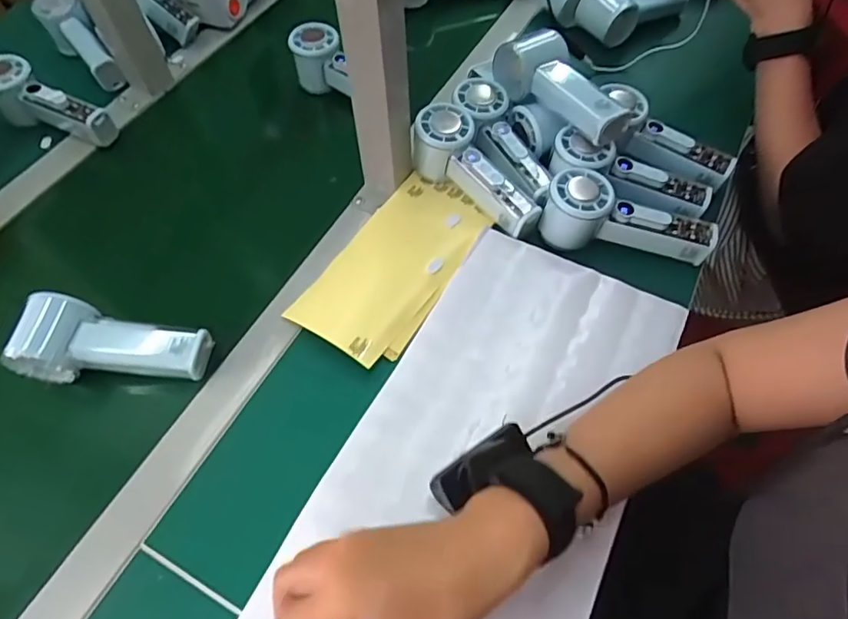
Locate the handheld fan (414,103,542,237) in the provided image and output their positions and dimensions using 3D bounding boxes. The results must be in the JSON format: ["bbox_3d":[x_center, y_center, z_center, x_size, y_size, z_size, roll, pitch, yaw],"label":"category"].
[{"bbox_3d":[0.056,-0.138,0.517,0.148,0.057,0.057,37,64,20],"label":"handheld fan"}]

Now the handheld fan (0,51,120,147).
[{"bbox_3d":[-0.419,-0.227,0.585,0.148,0.057,0.053,25,60,14],"label":"handheld fan"}]

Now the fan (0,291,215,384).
[{"bbox_3d":[-0.254,0.028,0.434,0.141,0.039,0.059,5,57,2],"label":"fan"}]

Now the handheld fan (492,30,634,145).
[{"bbox_3d":[0.143,-0.224,0.527,0.080,0.050,0.148,-39,66,-23],"label":"handheld fan"}]

